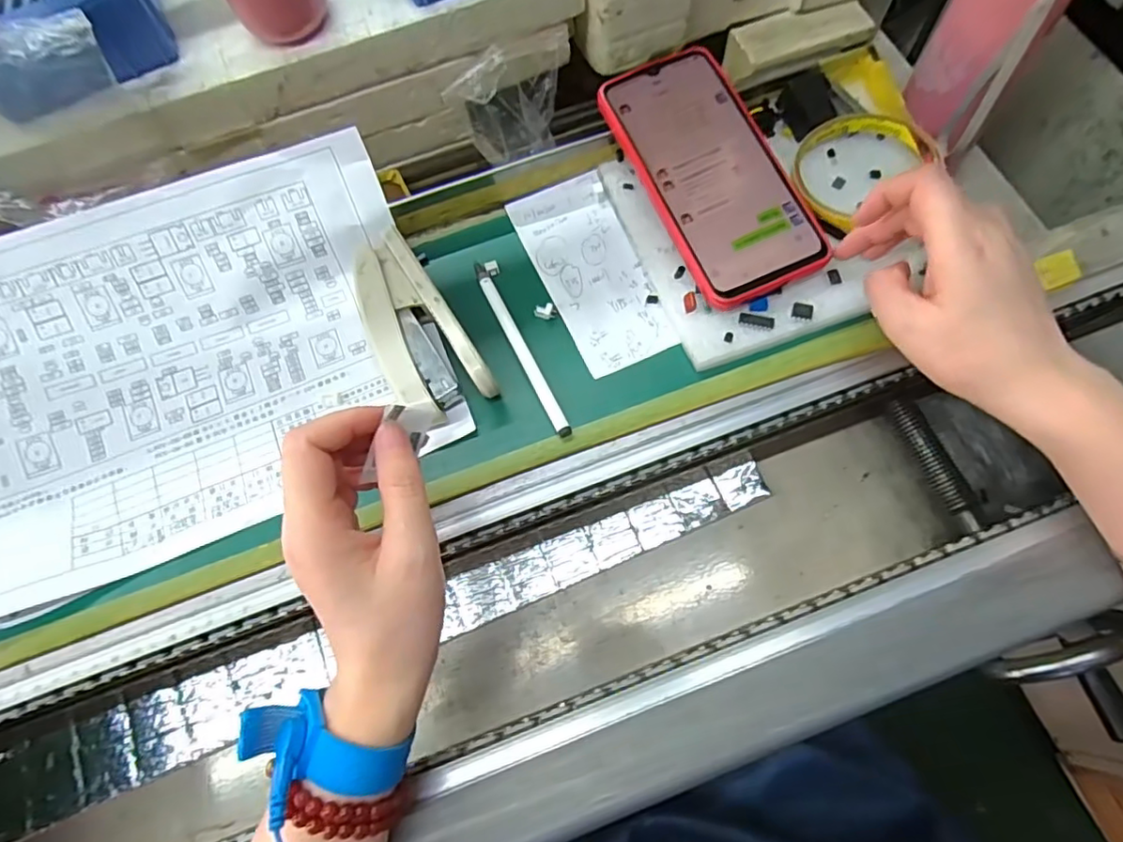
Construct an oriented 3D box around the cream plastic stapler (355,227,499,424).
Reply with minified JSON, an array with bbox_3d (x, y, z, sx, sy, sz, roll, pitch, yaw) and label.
[{"bbox_3d":[-0.084,-0.050,0.339,0.049,0.028,0.111,-31,73,-8],"label":"cream plastic stapler"}]

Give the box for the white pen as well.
[{"bbox_3d":[-0.024,-0.046,0.346,0.009,0.010,0.127,-25,72,-6],"label":"white pen"}]

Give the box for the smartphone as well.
[{"bbox_3d":[0.088,-0.148,0.350,0.079,0.006,0.161,-24,77,-4],"label":"smartphone"}]

